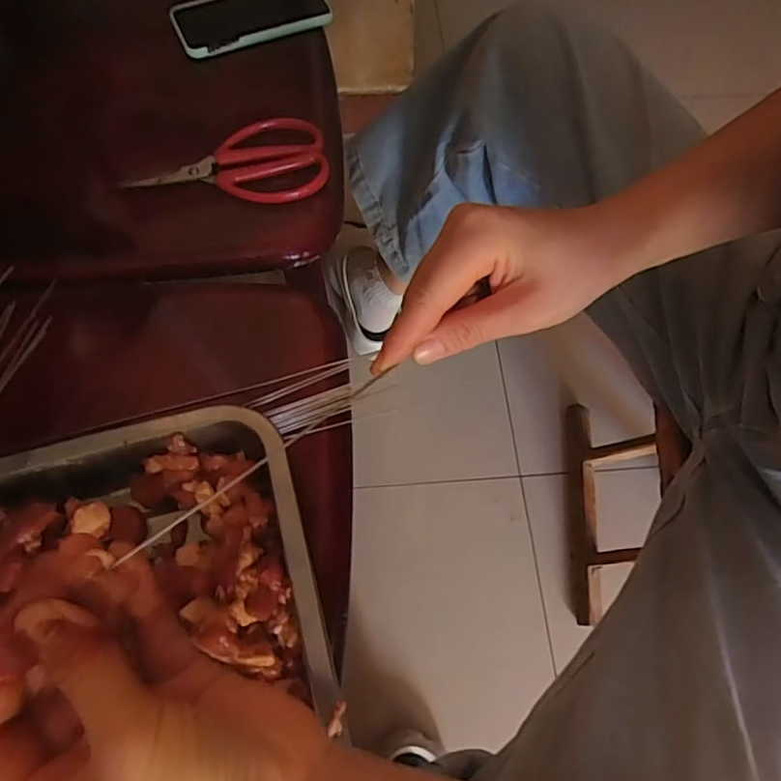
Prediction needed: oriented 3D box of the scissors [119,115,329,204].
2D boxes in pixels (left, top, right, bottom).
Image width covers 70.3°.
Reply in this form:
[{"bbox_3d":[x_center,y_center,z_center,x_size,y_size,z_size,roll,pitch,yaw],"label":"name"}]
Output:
[{"bbox_3d":[-0.140,-0.190,0.486,0.169,0.011,0.081,-20,77,-3],"label":"scissors"}]

